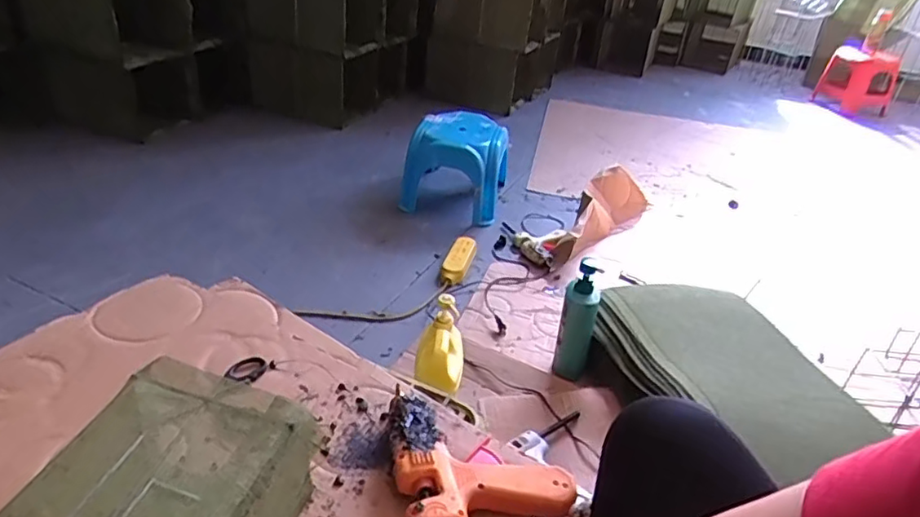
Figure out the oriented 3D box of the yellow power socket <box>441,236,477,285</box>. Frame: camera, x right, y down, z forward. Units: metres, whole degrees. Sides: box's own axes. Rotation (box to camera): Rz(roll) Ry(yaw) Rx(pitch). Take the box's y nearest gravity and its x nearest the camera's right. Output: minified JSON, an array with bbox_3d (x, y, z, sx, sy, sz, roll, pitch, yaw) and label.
[{"bbox_3d":[0.000,-0.004,1.539,0.064,0.042,0.204,13,33,10],"label":"yellow power socket"}]

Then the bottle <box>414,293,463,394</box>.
[{"bbox_3d":[-0.031,0.135,0.972,0.073,0.059,0.153,6,61,-1],"label":"bottle"}]

